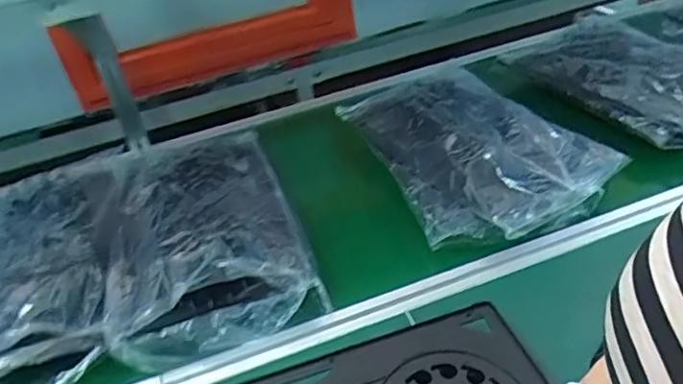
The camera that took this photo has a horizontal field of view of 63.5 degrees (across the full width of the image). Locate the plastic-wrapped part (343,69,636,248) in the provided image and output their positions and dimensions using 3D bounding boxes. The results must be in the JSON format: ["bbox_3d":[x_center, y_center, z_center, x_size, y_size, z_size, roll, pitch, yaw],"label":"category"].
[{"bbox_3d":[0.210,-0.087,0.960,0.303,0.130,0.439,-15,39,-27],"label":"plastic-wrapped part"}]

